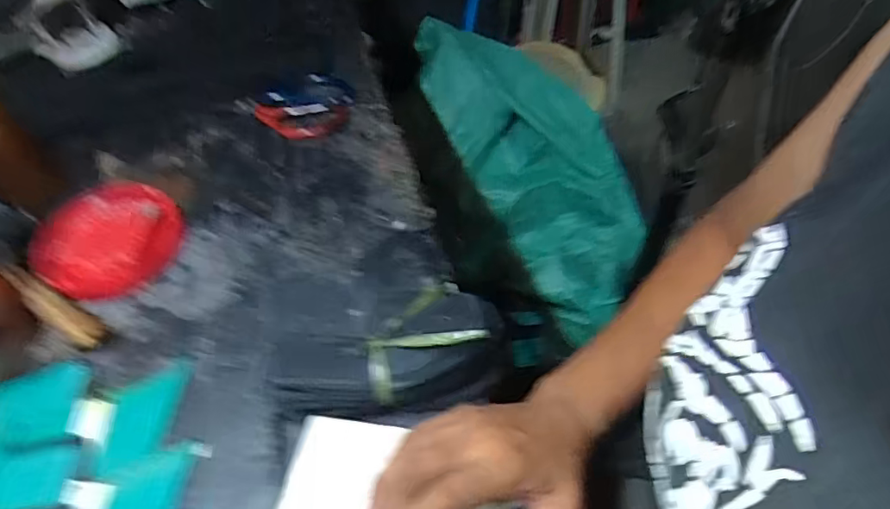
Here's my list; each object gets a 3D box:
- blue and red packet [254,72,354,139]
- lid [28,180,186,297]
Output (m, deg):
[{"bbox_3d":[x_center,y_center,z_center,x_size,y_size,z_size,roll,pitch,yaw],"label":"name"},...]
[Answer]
[{"bbox_3d":[-0.162,-0.173,0.612,0.109,0.017,0.113,-4,51,1],"label":"blue and red packet"},{"bbox_3d":[-0.311,-0.016,0.493,0.119,0.030,0.122,-2,52,3],"label":"lid"}]

